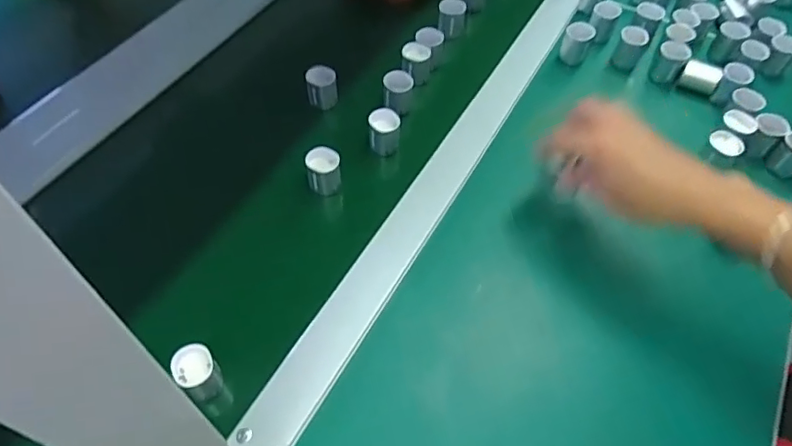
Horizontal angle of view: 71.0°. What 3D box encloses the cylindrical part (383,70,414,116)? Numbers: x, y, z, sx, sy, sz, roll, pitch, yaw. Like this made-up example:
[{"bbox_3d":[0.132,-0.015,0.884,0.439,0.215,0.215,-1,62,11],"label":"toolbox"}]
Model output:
[{"bbox_3d":[0.002,-0.136,0.583,0.029,0.039,0.030,2,58,-3],"label":"cylindrical part"}]

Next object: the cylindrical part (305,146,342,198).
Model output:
[{"bbox_3d":[-0.067,-0.048,0.519,0.032,0.038,0.027,-10,60,-10],"label":"cylindrical part"}]

